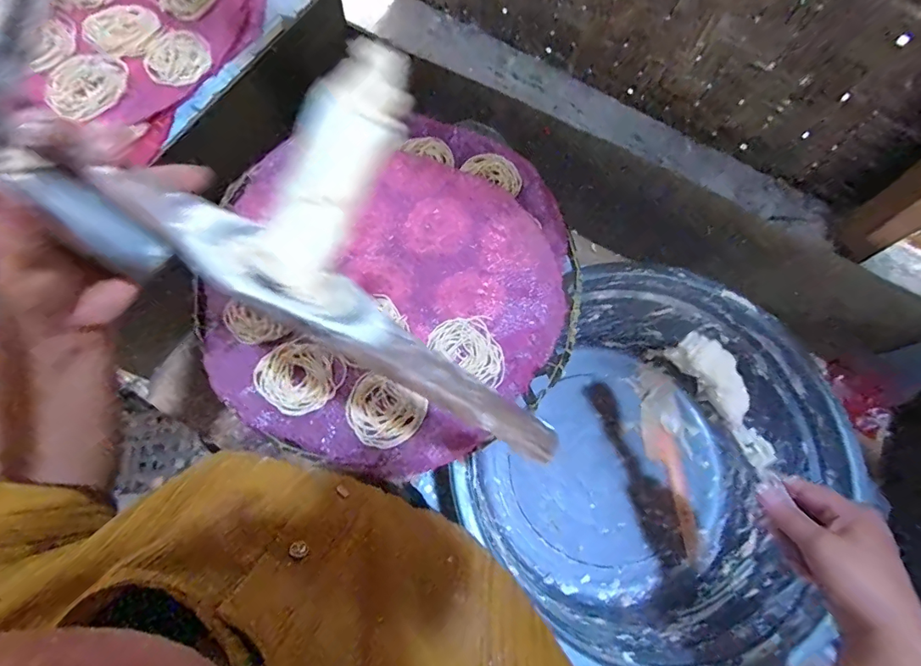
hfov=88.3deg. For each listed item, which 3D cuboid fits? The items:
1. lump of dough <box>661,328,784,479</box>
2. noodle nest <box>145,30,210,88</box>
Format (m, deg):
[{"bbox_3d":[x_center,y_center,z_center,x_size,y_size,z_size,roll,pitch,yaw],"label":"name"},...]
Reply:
[{"bbox_3d":[0.230,0.060,0.404,0.039,0.022,0.128,-23,73,-10],"label":"lump of dough"},{"bbox_3d":[-0.310,-0.304,0.520,0.064,0.011,0.069,-23,73,-10],"label":"noodle nest"}]

